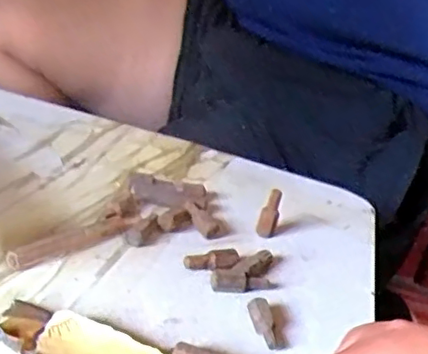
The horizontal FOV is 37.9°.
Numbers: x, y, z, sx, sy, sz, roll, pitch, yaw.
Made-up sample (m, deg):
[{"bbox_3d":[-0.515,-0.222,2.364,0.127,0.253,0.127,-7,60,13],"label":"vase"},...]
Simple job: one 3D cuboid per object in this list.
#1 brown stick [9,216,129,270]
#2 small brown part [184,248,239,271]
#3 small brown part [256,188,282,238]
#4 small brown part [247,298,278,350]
[{"bbox_3d":[-0.070,0.031,0.323,0.013,0.010,0.082,27,27,30],"label":"brown stick"},{"bbox_3d":[-0.001,0.045,0.330,0.029,0.010,0.008,1,26,-26],"label":"small brown part"},{"bbox_3d":[0.033,0.022,0.374,0.012,0.030,0.006,11,23,-5],"label":"small brown part"},{"bbox_3d":[0.023,0.070,0.292,0.009,0.010,0.028,-1,38,-18],"label":"small brown part"}]

